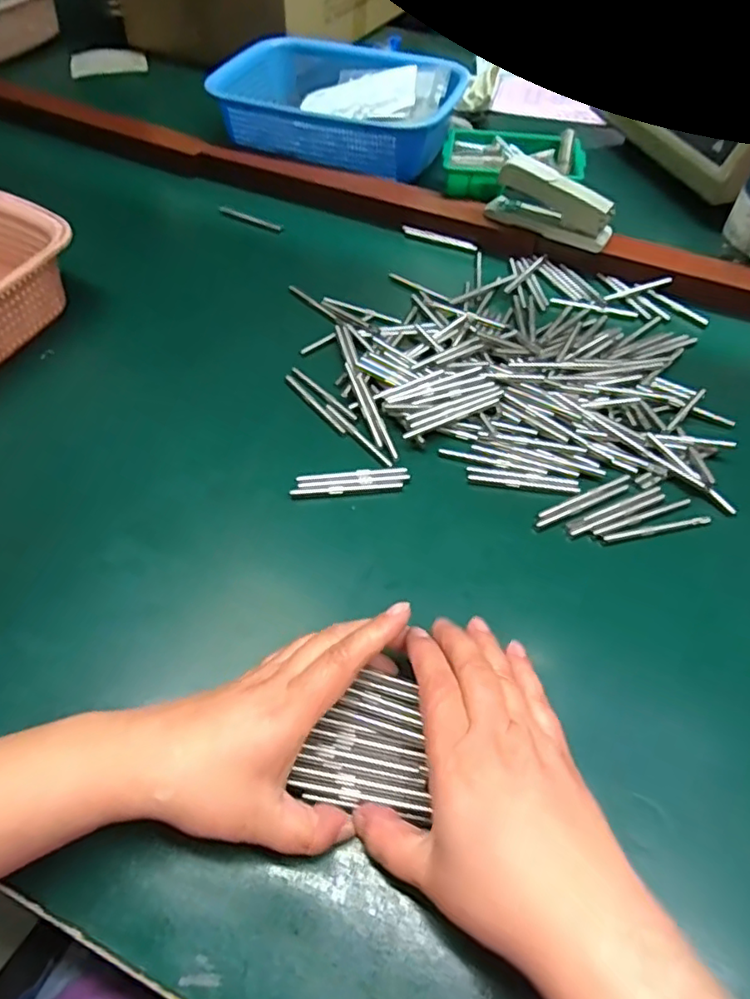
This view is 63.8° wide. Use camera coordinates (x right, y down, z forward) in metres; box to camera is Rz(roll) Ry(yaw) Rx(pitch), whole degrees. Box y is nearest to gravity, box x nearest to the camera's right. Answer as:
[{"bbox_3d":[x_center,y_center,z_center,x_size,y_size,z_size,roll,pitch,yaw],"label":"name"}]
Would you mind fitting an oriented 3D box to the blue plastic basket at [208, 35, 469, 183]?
[{"bbox_3d":[-0.034,-0.507,0.762,0.278,0.063,0.233,16,54,11],"label":"blue plastic basket"}]

